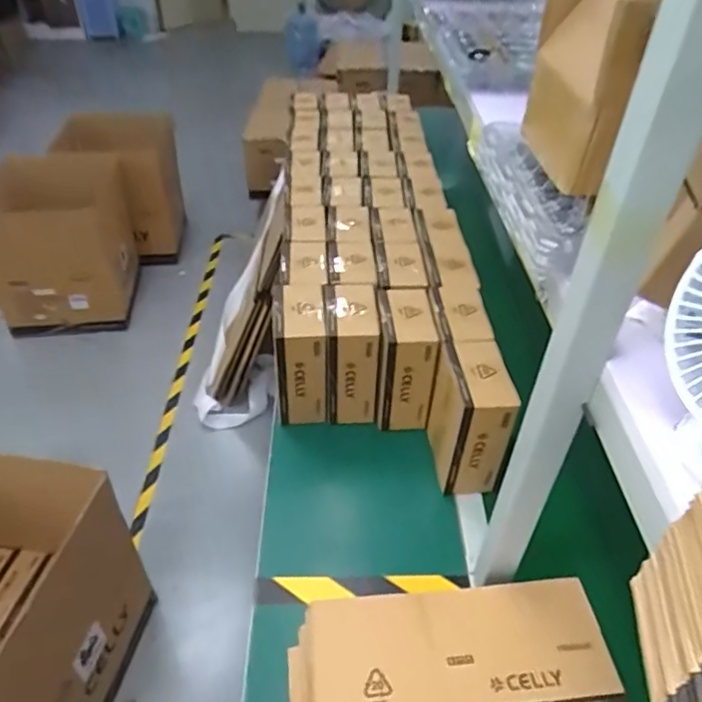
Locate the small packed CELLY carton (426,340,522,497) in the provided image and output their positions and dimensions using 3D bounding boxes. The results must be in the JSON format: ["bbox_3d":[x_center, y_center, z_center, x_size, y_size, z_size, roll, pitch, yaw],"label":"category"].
[{"bbox_3d":[0.180,0.101,0.907,0.092,0.192,0.146,-2,41,-4],"label":"small packed CELLY carton"}]

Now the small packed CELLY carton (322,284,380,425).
[{"bbox_3d":[-0.002,0.003,1.019,0.085,0.187,0.156,-1,41,-4],"label":"small packed CELLY carton"}]

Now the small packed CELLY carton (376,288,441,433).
[{"bbox_3d":[0.089,0.015,1.007,0.087,0.191,0.156,1,41,-1],"label":"small packed CELLY carton"}]

